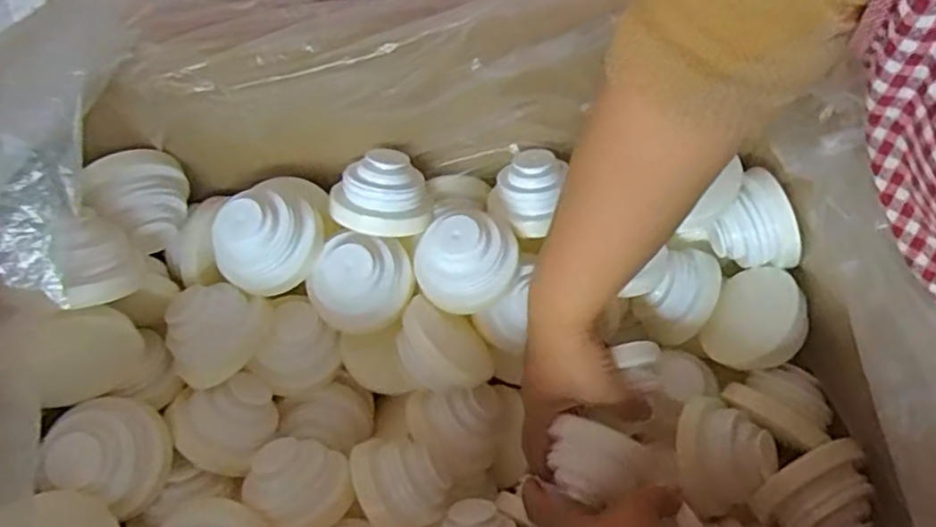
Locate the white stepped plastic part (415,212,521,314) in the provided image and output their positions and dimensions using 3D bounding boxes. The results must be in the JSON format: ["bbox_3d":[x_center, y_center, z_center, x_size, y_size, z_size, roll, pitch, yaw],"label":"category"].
[{"bbox_3d":[0.003,0.002,0.540,0.085,0.058,0.070,-24,65,-11],"label":"white stepped plastic part"}]

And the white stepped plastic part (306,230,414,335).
[{"bbox_3d":[-0.082,0.015,0.541,0.086,0.053,0.075,16,64,8],"label":"white stepped plastic part"}]

